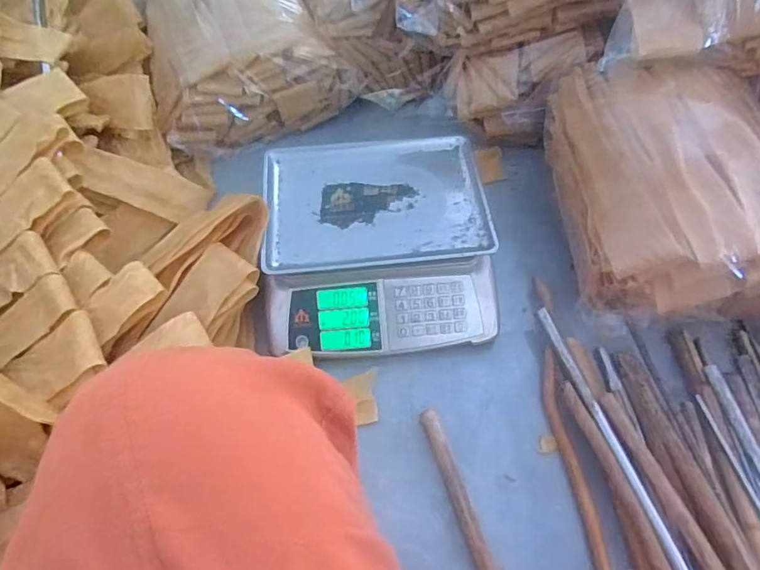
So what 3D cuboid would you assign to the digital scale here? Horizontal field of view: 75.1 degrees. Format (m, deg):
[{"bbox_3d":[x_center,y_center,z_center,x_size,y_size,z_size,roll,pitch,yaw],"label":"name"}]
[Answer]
[{"bbox_3d":[-0.005,-0.075,0.778,0.339,0.084,0.356,-4,59,-2],"label":"digital scale"}]

